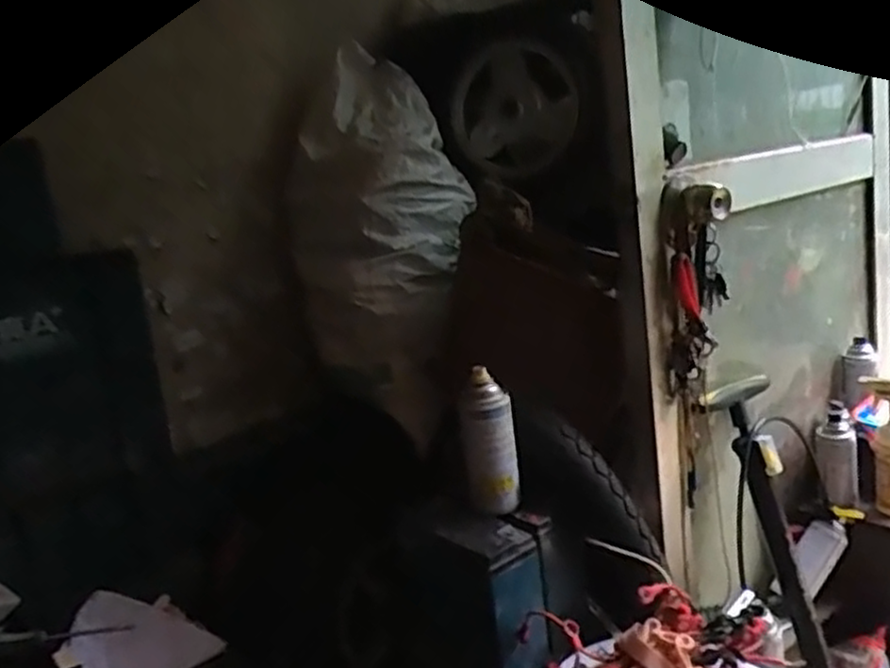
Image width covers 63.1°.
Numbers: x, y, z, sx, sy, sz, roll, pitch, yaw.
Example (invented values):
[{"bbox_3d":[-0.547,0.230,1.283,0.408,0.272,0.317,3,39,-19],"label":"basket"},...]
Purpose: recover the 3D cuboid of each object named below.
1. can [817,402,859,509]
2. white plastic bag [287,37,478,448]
[{"bbox_3d":[0.651,0.197,1.210,0.061,0.171,0.064,-2,-9,18],"label":"can"},{"bbox_3d":[-0.120,-0.192,1.347,0.341,0.781,0.198,-7,-18,-3],"label":"white plastic bag"}]

